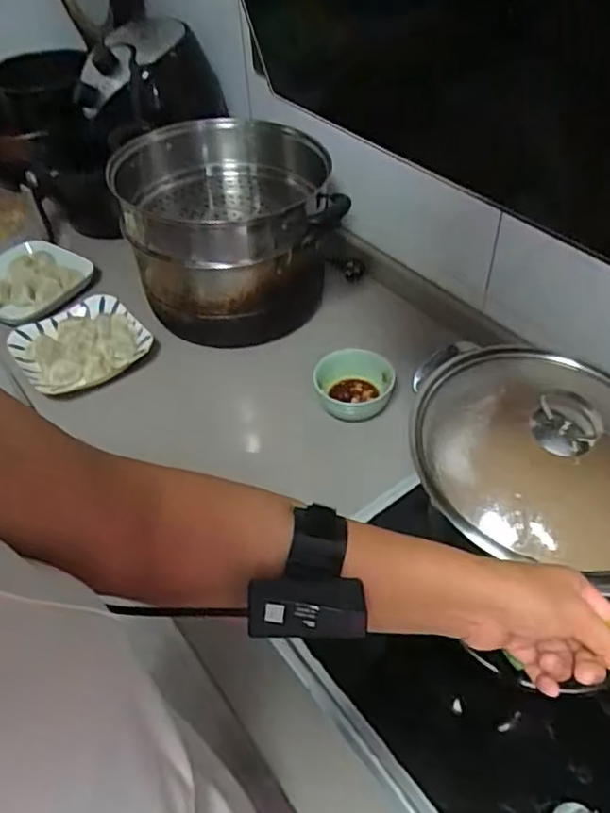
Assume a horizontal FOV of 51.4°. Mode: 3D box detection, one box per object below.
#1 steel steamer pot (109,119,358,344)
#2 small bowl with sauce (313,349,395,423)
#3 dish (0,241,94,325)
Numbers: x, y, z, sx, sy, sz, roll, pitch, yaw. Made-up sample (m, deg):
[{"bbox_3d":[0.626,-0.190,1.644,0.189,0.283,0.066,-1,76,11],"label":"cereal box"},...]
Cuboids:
[{"bbox_3d":[-0.104,-0.261,0.963,0.288,0.235,0.286,-4,47,0],"label":"steel steamer pot"},{"bbox_3d":[0.066,-0.026,0.864,0.103,0.056,0.094,-2,47,2],"label":"small bowl with sauce"},{"bbox_3d":[-0.478,-0.218,1.077,0.213,0.022,0.181,24,52,23],"label":"dish"}]

